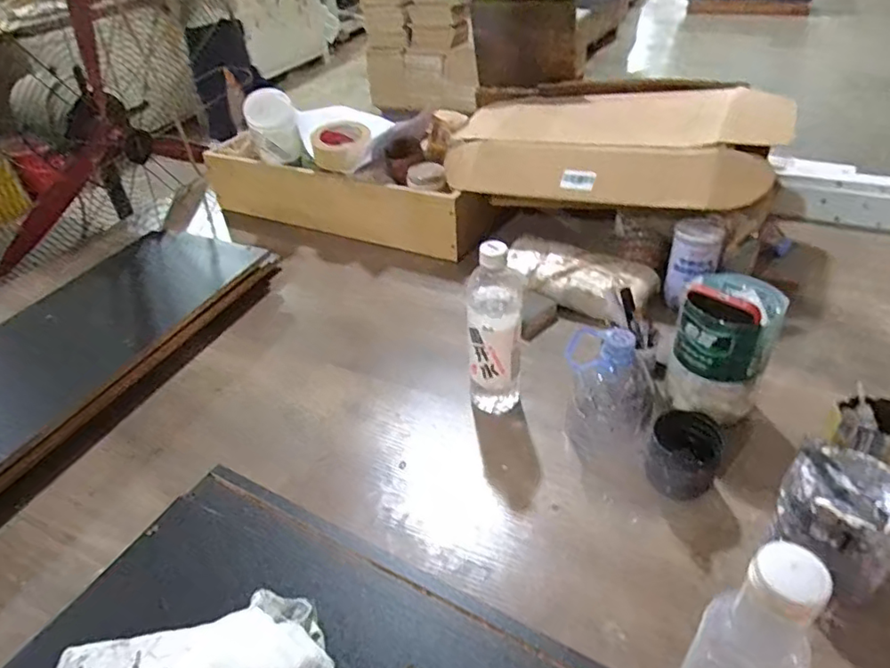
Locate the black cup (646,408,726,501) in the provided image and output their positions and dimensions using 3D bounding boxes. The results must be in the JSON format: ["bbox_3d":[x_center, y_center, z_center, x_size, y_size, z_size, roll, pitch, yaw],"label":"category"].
[{"bbox_3d":[0.250,0.128,0.616,0.073,0.081,0.069,-3,38,2],"label":"black cup"}]

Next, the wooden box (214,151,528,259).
[{"bbox_3d":[-0.182,-0.256,1.111,0.575,0.116,0.138,13,41,21],"label":"wooden box"}]

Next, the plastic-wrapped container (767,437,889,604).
[{"bbox_3d":[0.351,0.175,0.533,0.102,0.106,0.104,27,48,34],"label":"plastic-wrapped container"}]

